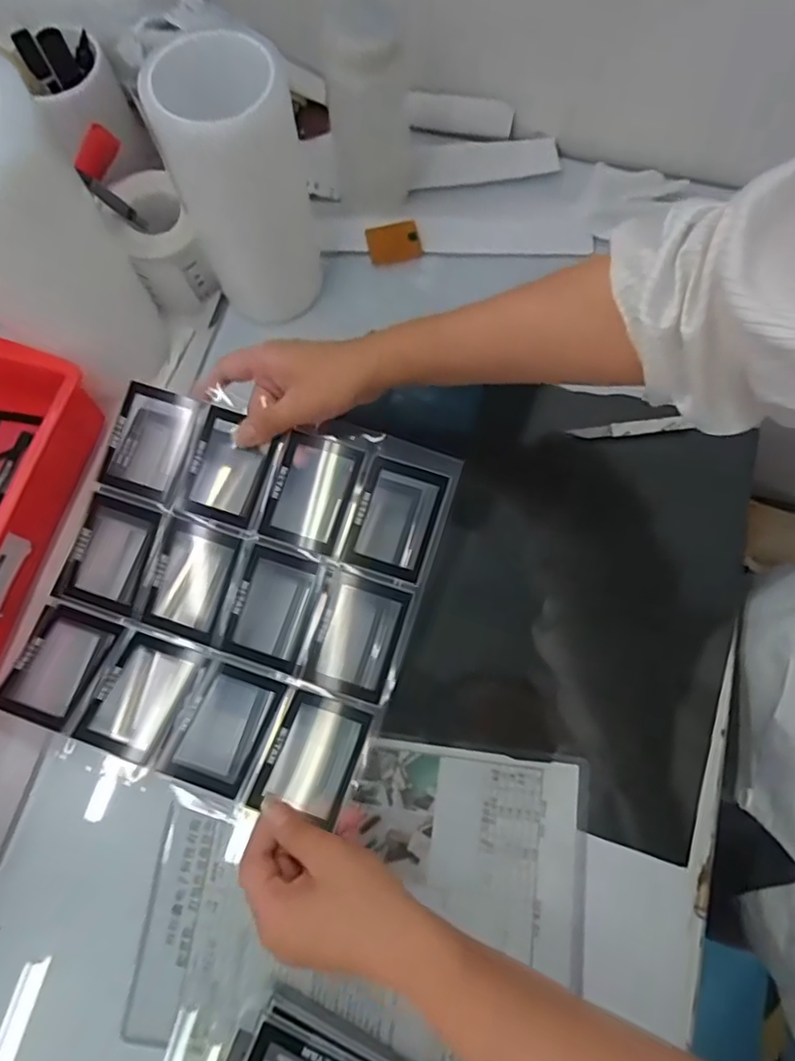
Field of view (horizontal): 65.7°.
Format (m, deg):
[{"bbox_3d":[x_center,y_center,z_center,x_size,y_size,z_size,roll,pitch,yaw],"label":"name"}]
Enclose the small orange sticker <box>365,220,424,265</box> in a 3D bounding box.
[{"bbox_3d":[-0.004,-0.277,0.593,0.049,0.004,0.037,-12,96,4],"label":"small orange sticker"}]

